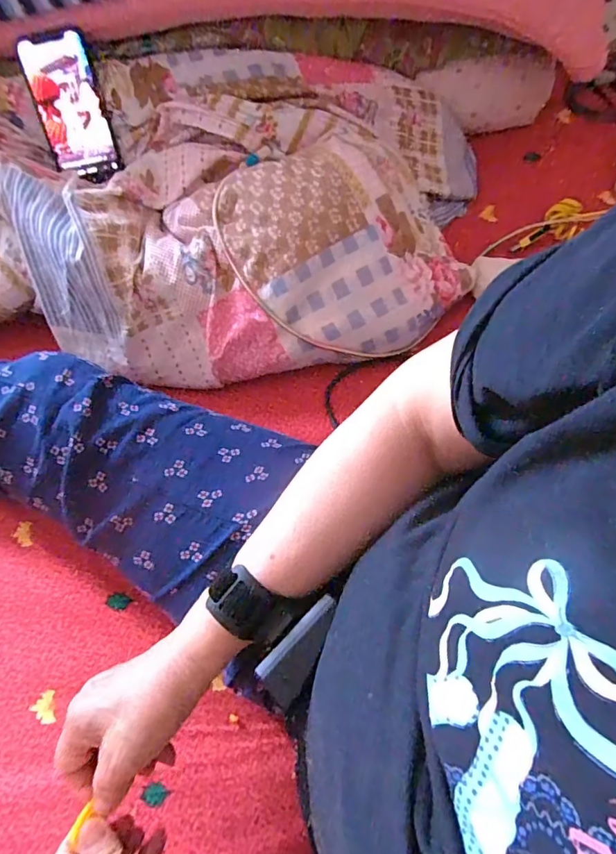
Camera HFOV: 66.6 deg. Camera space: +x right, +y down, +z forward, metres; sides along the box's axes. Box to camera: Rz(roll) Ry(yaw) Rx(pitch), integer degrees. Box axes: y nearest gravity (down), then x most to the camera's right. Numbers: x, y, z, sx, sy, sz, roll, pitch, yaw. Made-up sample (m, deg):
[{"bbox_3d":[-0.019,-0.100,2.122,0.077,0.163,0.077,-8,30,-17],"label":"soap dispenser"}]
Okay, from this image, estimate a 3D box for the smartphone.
[{"bbox_3d":[-0.265,-0.354,0.524,0.073,0.140,0.009,-12,26,-2],"label":"smartphone"}]

